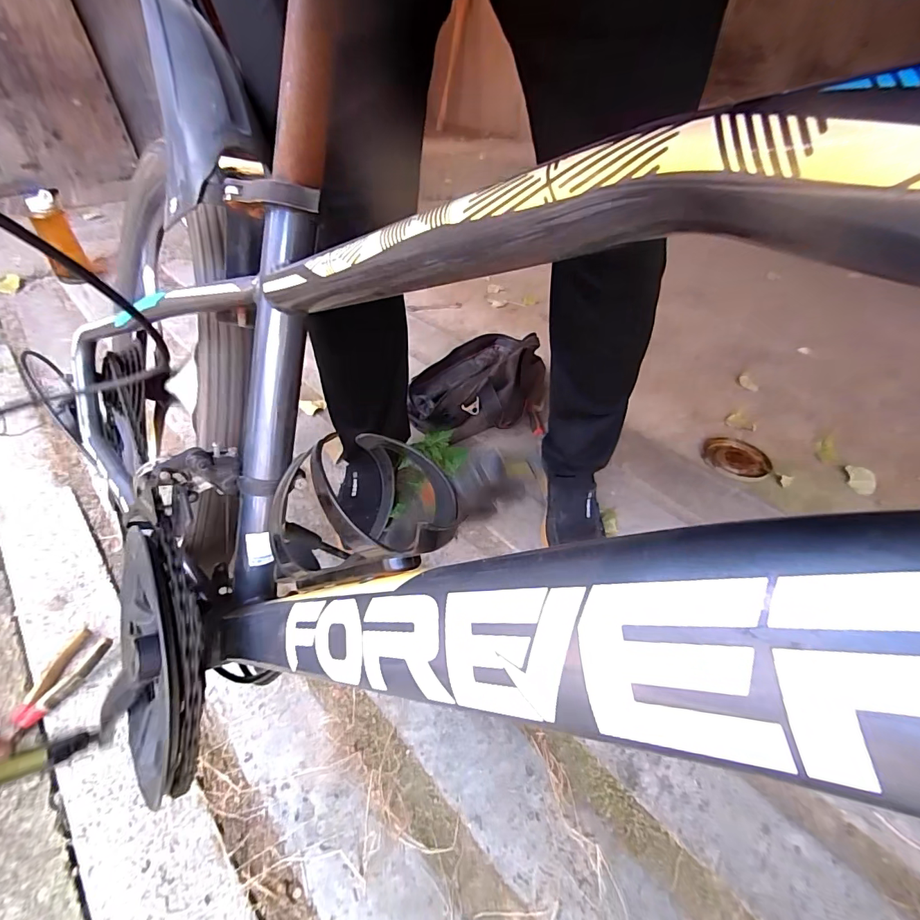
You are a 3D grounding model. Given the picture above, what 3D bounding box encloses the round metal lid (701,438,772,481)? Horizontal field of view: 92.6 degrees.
[{"bbox_3d":[0.567,-0.005,0.910,0.119,0.023,0.154,10,44,9],"label":"round metal lid"}]

